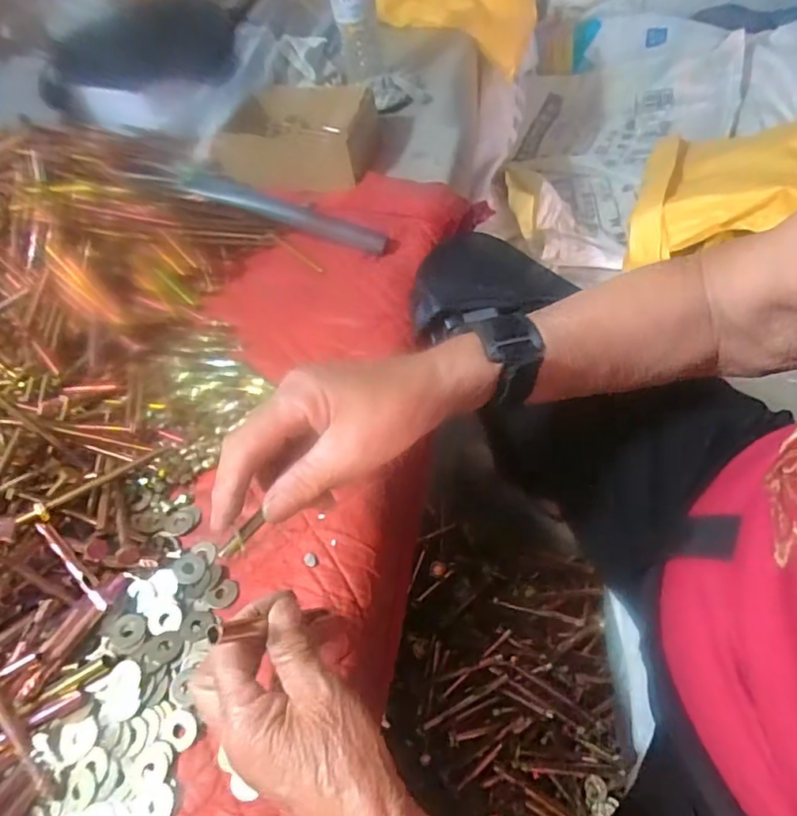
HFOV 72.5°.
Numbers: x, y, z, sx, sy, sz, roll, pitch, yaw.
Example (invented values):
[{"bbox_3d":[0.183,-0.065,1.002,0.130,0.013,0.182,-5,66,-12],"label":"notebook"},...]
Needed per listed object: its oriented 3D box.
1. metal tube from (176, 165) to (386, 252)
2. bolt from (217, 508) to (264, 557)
[{"bbox_3d":[-0.124,-0.213,0.594,0.228,0.024,0.019,19,55,1],"label":"metal tube"},{"bbox_3d":[-0.078,0.064,0.271,0.007,0.006,0.028,34,71,25],"label":"bolt"}]

